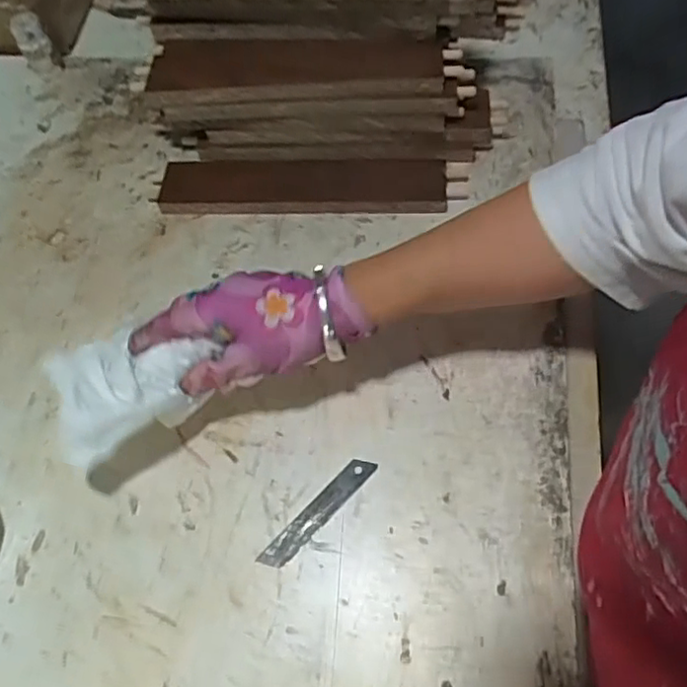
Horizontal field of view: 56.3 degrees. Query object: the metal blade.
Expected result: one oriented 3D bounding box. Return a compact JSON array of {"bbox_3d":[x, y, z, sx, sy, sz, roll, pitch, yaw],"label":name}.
[{"bbox_3d":[-0.017,0.117,0.447,0.017,0.004,0.099,41,74,18],"label":"metal blade"}]

